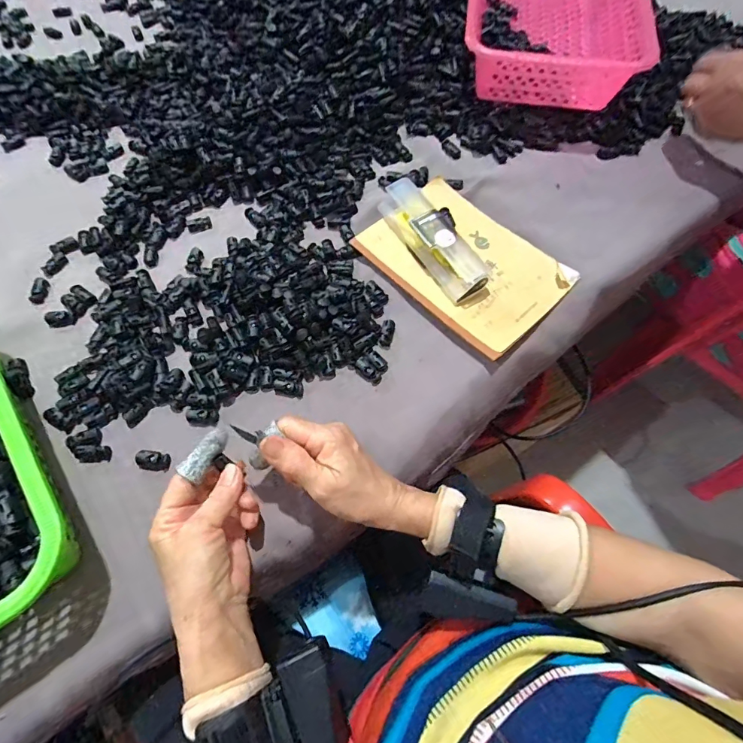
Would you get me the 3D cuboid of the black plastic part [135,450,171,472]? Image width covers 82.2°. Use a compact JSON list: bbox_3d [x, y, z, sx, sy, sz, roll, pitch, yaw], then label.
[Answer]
[{"bbox_3d":[-0.196,0.080,0.382,0.029,0.009,0.017,6,65,1],"label":"black plastic part"}]

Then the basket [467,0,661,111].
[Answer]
[{"bbox_3d":[0.230,-0.477,0.571,0.211,0.099,0.297,6,65,1],"label":"basket"}]

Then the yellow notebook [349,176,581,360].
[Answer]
[{"bbox_3d":[0.102,-0.125,0.472,0.148,0.017,0.208,-40,72,-18],"label":"yellow notebook"}]

